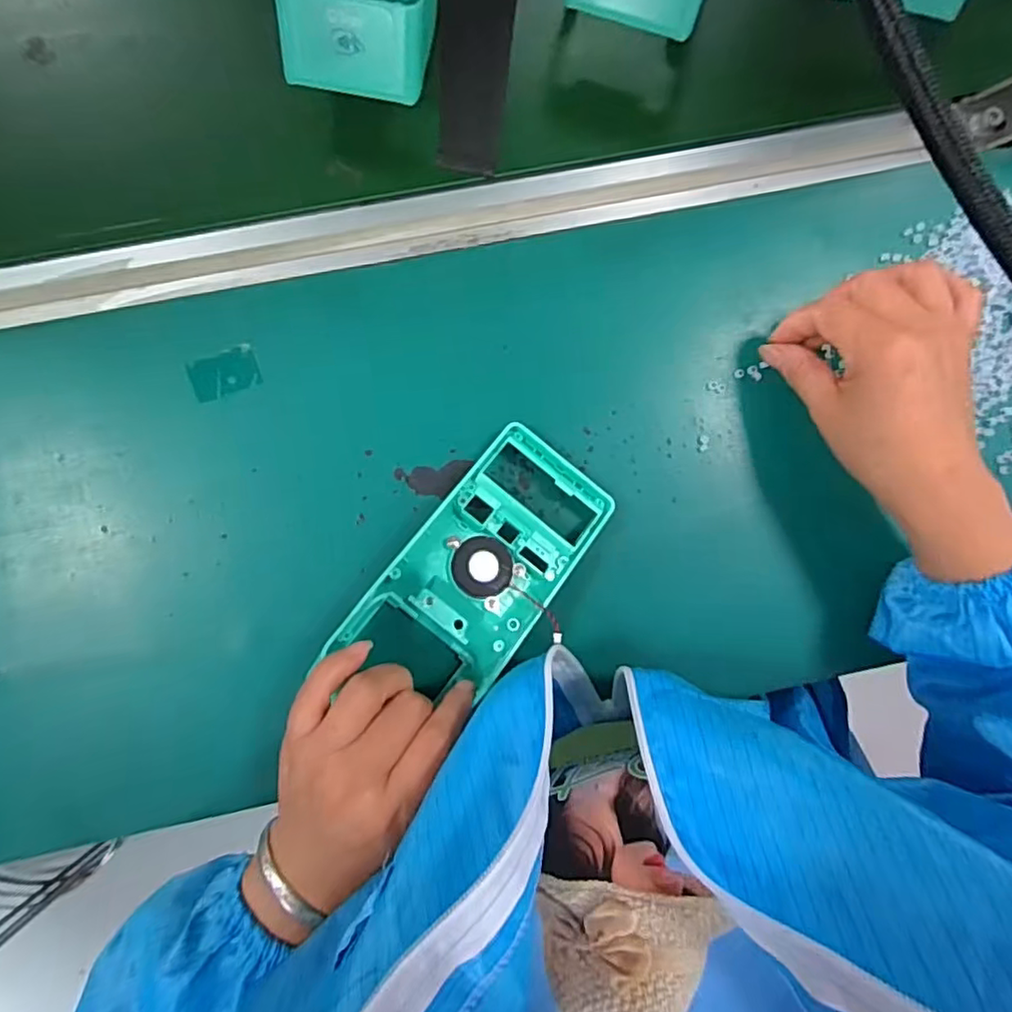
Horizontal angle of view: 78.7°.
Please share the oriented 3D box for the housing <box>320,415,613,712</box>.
[{"bbox_3d":[-0.013,0.035,0.351,0.081,0.032,0.157,39,85,0],"label":"housing"}]

